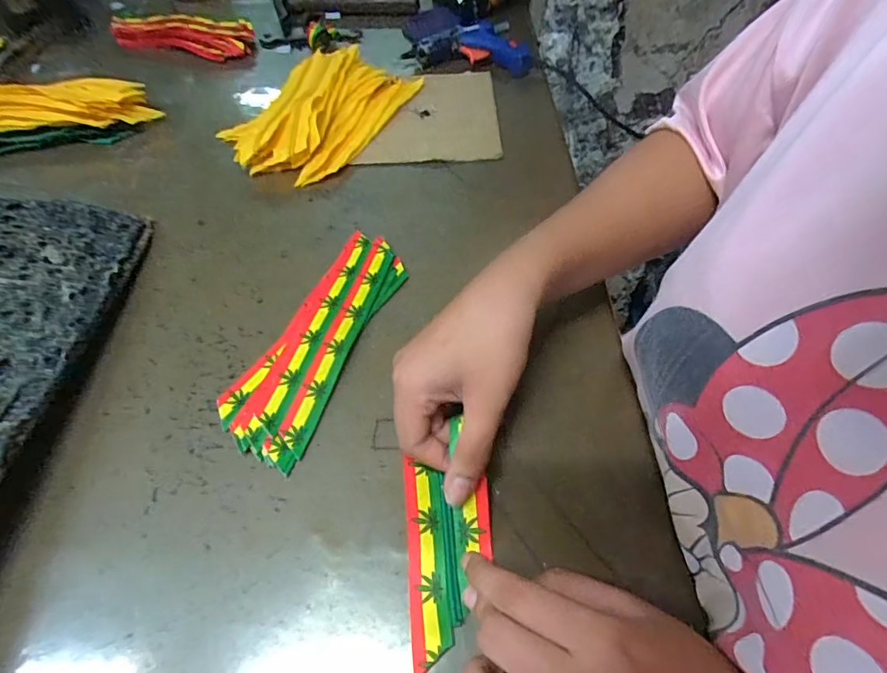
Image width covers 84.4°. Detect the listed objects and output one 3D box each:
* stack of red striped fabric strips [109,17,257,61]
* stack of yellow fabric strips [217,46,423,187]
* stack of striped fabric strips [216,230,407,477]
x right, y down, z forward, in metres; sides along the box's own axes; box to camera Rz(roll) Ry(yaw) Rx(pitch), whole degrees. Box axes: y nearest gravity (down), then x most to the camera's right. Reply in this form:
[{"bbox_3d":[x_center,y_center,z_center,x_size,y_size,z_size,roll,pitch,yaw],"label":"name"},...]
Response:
[{"bbox_3d":[-0.329,-0.375,0.604,0.183,0.031,0.055,14,56,11],"label":"stack of red striped fabric strips"},{"bbox_3d":[-0.125,-0.233,0.496,0.138,0.034,0.213,27,59,19],"label":"stack of yellow fabric strips"},{"bbox_3d":[-0.085,-0.001,0.346,0.063,0.011,0.186,18,57,14],"label":"stack of striped fabric strips"}]

